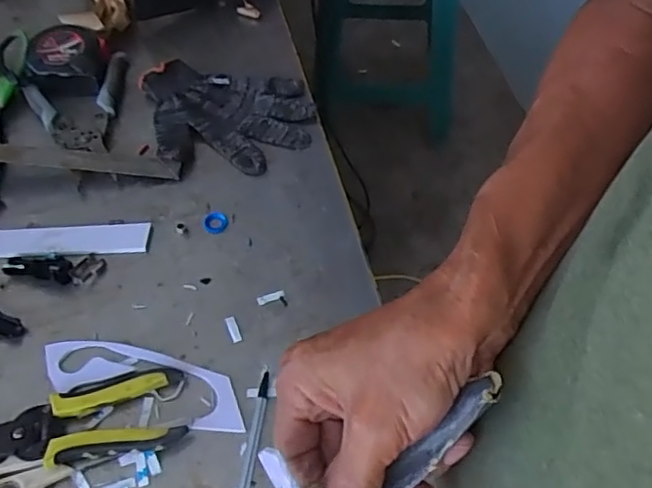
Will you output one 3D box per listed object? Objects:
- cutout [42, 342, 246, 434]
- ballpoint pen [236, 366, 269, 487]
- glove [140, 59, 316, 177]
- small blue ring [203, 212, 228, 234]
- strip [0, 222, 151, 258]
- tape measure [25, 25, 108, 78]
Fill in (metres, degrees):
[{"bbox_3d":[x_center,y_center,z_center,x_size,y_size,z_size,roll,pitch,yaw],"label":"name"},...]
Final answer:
[{"bbox_3d":[-0.150,0.111,0.502,0.178,0.006,0.050,11,57,10],"label":"cutout"},{"bbox_3d":[-0.059,0.160,0.465,0.011,0.006,0.141,4,56,6],"label":"ballpoint pen"},{"bbox_3d":[-0.112,-0.139,0.663,0.184,0.022,0.146,4,56,5],"label":"glove"},{"bbox_3d":[-0.107,-0.021,0.596,0.024,0.004,0.023,-1,56,2],"label":"small blue ring"},{"bbox_3d":[-0.267,-0.003,0.580,0.194,0.007,0.031,-3,68,-2],"label":"strip"},{"bbox_3d":[-0.295,-0.212,0.705,0.082,0.042,0.082,-20,58,-14],"label":"tape measure"}]

